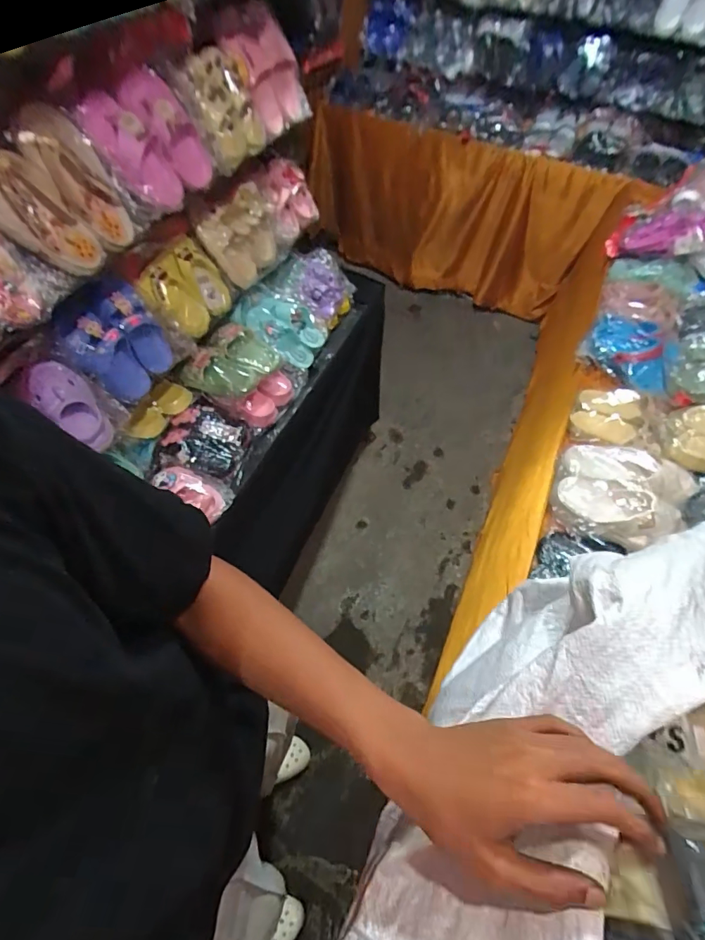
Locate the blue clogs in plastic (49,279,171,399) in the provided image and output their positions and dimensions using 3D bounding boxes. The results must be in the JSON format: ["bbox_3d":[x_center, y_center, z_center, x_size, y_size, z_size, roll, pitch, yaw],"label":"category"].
[{"bbox_3d":[-0.402,-0.219,0.797,0.068,0.185,0.165,11,53,32],"label":"blue clogs in plastic"}]

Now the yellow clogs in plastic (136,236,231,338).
[{"bbox_3d":[-0.319,-0.349,0.910,0.069,0.159,0.208,2,49,34],"label":"yellow clogs in plastic"}]

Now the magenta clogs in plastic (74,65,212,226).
[{"bbox_3d":[-0.318,-0.514,0.731,0.080,0.170,0.191,-7,39,43],"label":"magenta clogs in plastic"}]

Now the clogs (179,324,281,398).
[{"bbox_3d":[-0.249,-0.228,0.981,0.134,0.067,0.187,30,60,17],"label":"clogs"}]

